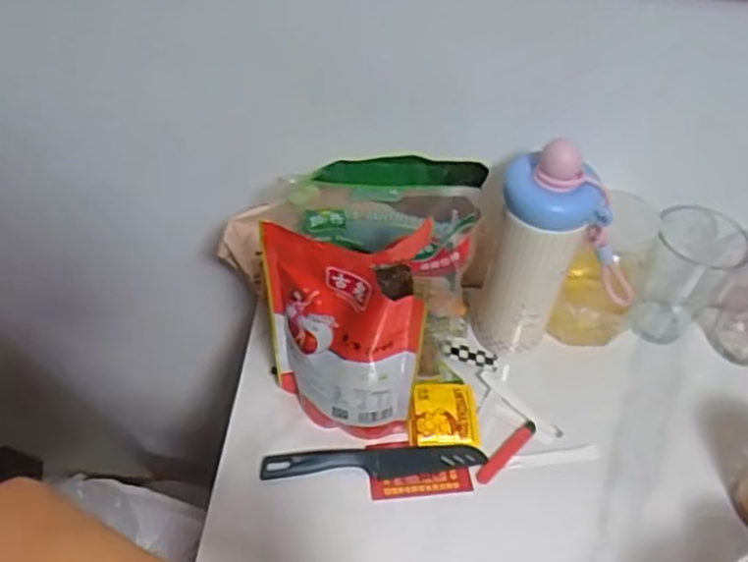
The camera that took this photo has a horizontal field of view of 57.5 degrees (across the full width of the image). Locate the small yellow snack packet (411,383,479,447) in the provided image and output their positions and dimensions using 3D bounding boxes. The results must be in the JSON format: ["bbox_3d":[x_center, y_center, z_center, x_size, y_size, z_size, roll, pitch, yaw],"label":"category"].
[{"bbox_3d":[0.065,0.125,0.636,0.061,0.010,0.060,1,47,-3],"label":"small yellow snack packet"}]

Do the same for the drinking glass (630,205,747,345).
[{"bbox_3d":[0.317,-0.006,0.699,0.083,0.127,0.085,2,47,-2],"label":"drinking glass"}]

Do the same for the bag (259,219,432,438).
[{"bbox_3d":[-0.026,0.048,0.566,0.122,0.209,0.074,-2,47,-6],"label":"bag"}]

